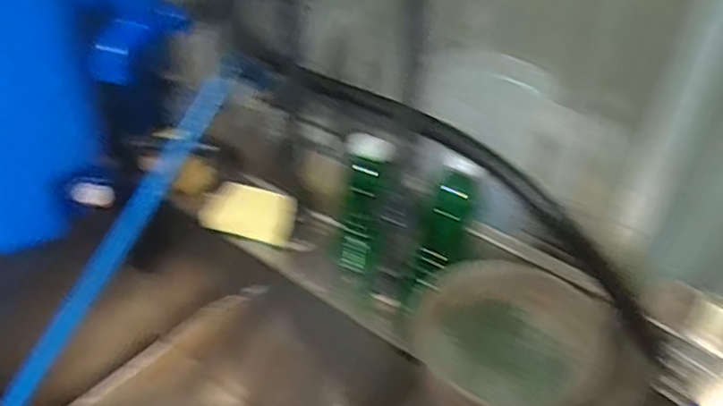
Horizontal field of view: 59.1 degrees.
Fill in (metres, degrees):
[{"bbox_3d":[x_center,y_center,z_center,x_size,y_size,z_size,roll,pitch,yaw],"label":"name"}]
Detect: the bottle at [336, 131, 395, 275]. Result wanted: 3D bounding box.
[{"bbox_3d":[0.001,0.004,0.775,0.054,0.174,0.044,7,37,2],"label":"bottle"}]

